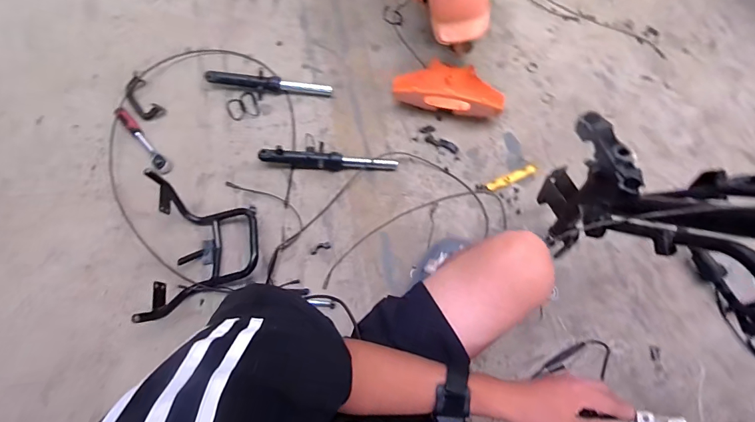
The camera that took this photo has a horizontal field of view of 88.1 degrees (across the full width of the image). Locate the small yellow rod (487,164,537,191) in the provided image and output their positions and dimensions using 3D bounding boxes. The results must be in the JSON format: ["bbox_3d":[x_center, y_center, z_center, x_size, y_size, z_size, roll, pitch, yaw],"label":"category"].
[{"bbox_3d":[0.361,-0.090,1.040,0.150,0.007,0.027,-25,73,-6],"label":"small yellow rod"}]

